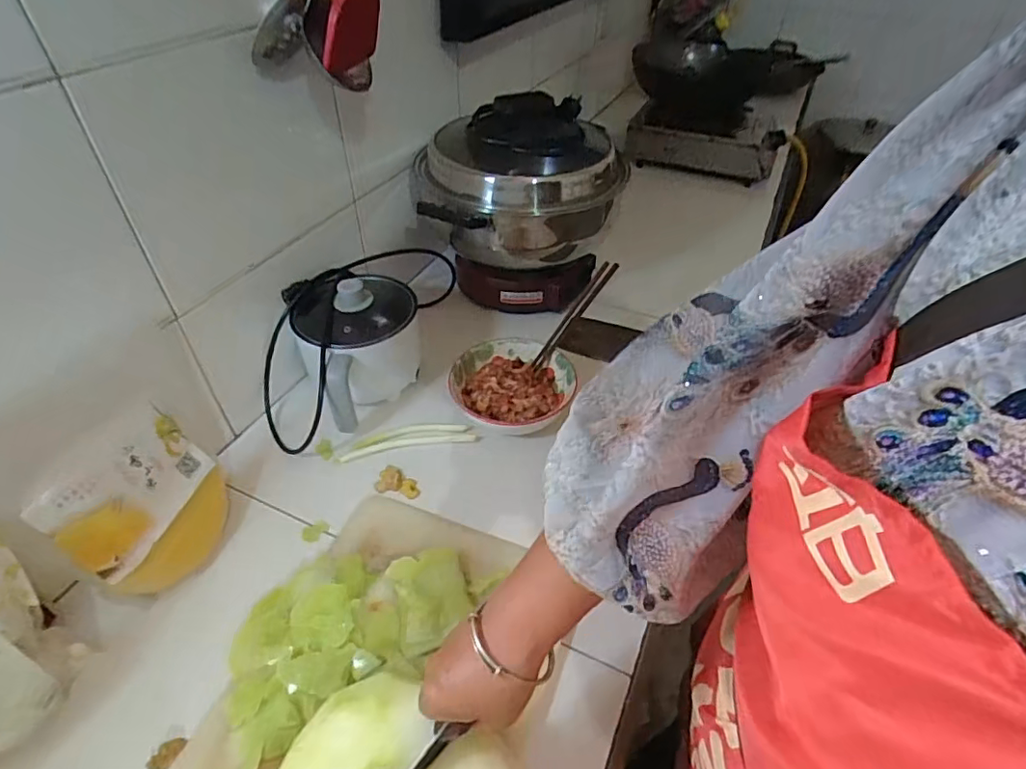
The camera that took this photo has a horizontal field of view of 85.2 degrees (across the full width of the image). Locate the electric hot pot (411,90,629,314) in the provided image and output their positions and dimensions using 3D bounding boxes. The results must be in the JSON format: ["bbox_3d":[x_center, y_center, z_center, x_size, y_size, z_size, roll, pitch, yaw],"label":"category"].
[{"bbox_3d":[0.013,-0.290,0.945,0.337,0.293,0.255,-11,44,-12],"label":"electric hot pot"}]

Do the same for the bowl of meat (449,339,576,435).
[{"bbox_3d":[-0.002,0.008,0.809,0.175,0.057,0.158,-3,43,-4],"label":"bowl of meat"}]

